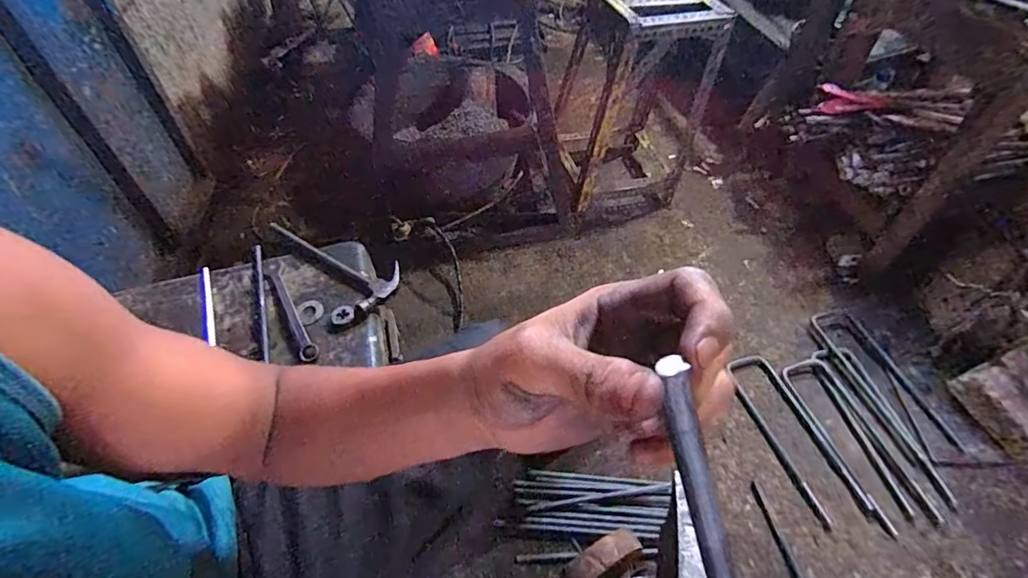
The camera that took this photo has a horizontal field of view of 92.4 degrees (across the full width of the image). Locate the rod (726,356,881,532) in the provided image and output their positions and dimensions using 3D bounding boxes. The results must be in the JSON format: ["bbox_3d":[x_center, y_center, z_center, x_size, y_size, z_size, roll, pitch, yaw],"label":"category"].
[{"bbox_3d":[0.584,0.300,1.030,0.131,0.018,0.374,-12,51,-11],"label":"rod"}]

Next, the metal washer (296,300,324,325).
[{"bbox_3d":[-0.318,0.035,0.772,0.039,0.004,0.042,-24,53,-20],"label":"metal washer"}]

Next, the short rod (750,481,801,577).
[{"bbox_3d":[0.494,0.489,0.884,0.016,0.009,0.275,-7,49,-7],"label":"short rod"}]

